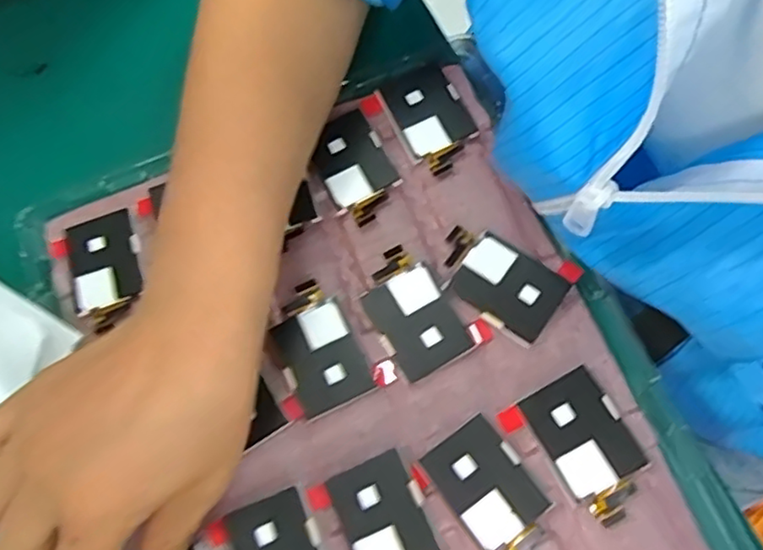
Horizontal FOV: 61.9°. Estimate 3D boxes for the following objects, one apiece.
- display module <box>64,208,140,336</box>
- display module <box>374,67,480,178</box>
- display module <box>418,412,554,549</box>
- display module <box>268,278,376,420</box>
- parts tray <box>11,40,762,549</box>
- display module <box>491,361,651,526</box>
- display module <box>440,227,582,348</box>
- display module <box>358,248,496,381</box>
[{"bbox_3d":[-0.135,-0.003,0.308,0.033,0.004,0.055,-14,70,3],"label":"display module"},{"bbox_3d":[0.024,-0.079,0.320,0.035,0.008,0.059,-24,70,-1],"label":"display module"},{"bbox_3d":[0.046,0.090,0.260,0.034,0.005,0.058,-35,70,-5],"label":"display module"},{"bbox_3d":[-0.030,0.033,0.289,0.033,0.006,0.057,-27,70,-2],"label":"display module"},{"bbox_3d":[-0.019,0.073,0.268,0.273,0.009,0.348,-26,70,-1],"label":"parts tray"},{"bbox_3d":[0.082,0.070,0.262,0.041,0.004,0.057,-34,70,-2],"label":"display module"},{"bbox_3d":[0.055,-0.001,0.290,0.057,0.007,0.043,36,80,17],"label":"display module"},{"bbox_3d":[0.015,0.017,0.289,0.041,0.006,0.057,-37,71,-5],"label":"display module"}]

